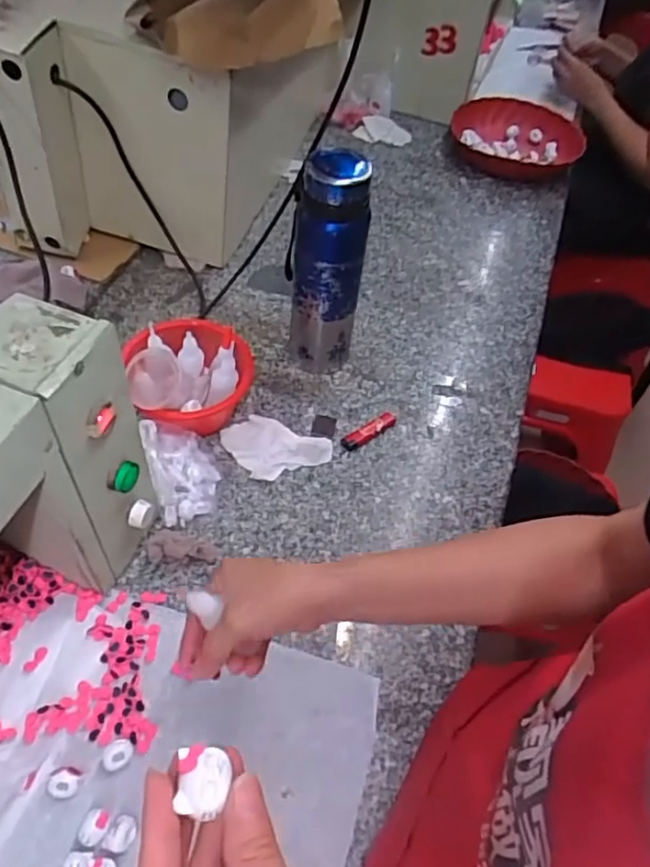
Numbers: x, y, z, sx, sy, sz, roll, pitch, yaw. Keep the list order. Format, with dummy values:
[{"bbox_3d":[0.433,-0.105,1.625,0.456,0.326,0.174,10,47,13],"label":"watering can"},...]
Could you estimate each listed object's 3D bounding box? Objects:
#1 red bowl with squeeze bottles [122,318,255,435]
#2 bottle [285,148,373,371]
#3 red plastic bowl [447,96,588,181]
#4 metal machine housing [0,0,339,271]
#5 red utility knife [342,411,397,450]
[{"bbox_3d":[-0.155,-0.065,0.746,0.138,0.091,0.136,4,52,-5],"label":"red bowl with squeeze bottles"},{"bbox_3d":[-0.001,-0.187,0.748,0.080,0.272,0.067,0,53,-8],"label":"bottle"},{"bbox_3d":[0.352,-0.539,1.182,0.237,0.058,0.209,11,52,1],"label":"red plastic bowl"},{"bbox_3d":[-0.207,-0.530,0.959,0.287,0.297,0.605,15,52,4],"label":"metal machine housing"},{"bbox_3d":[0.055,-0.004,0.781,0.082,0.008,0.020,-28,61,-25],"label":"red utility knife"}]

